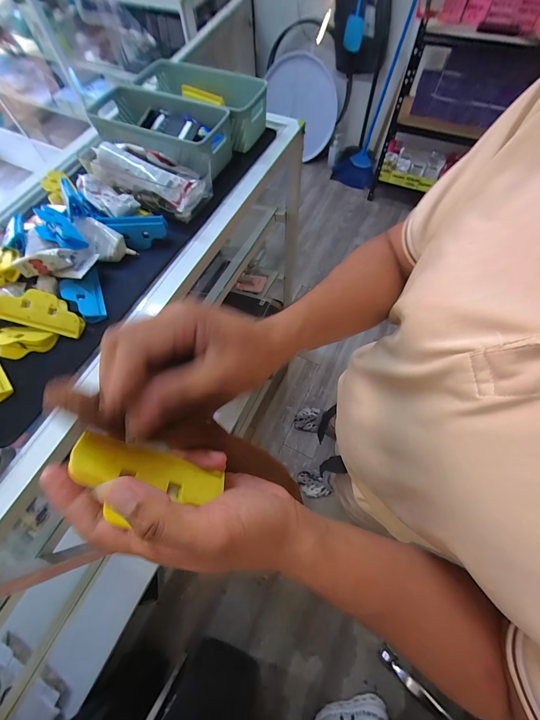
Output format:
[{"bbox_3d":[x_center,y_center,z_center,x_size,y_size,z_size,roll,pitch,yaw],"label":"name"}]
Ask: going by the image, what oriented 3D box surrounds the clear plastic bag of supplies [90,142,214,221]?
[{"bbox_3d":[-0.183,-0.289,0.434,0.171,0.055,0.106,14,66,-11],"label":"clear plastic bag of supplies"}]

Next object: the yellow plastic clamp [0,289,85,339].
[{"bbox_3d":[-0.294,-0.064,0.358,0.096,0.024,0.046,18,92,-14],"label":"yellow plastic clamp"}]

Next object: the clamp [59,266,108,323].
[{"bbox_3d":[-0.256,-0.090,0.375,0.042,0.026,0.080,-21,67,-7],"label":"clamp"}]

